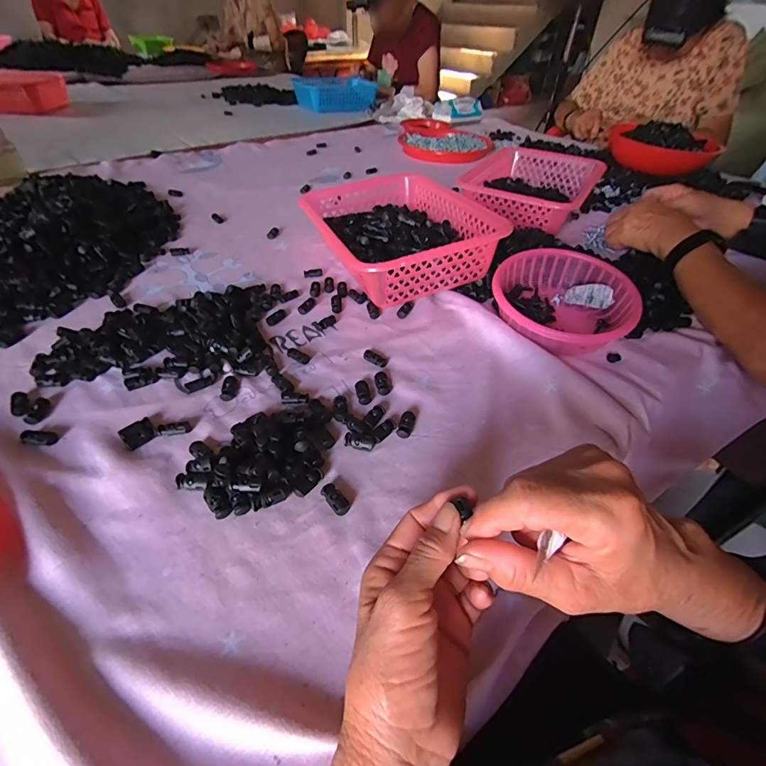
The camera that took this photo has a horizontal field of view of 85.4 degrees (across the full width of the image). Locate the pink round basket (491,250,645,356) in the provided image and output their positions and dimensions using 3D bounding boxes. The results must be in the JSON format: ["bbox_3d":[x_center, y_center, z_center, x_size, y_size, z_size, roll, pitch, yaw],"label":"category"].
[{"bbox_3d":[0.222,-0.102,0.522,0.163,0.058,0.159,2,45,-2],"label":"pink round basket"}]

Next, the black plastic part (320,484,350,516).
[{"bbox_3d":[-0.039,0.095,0.340,0.014,0.007,0.029,-28,53,-28],"label":"black plastic part"}]

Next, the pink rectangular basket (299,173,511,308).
[{"bbox_3d":[0.012,-0.221,0.612,0.208,0.095,0.286,-14,48,-18],"label":"pink rectangular basket"}]

